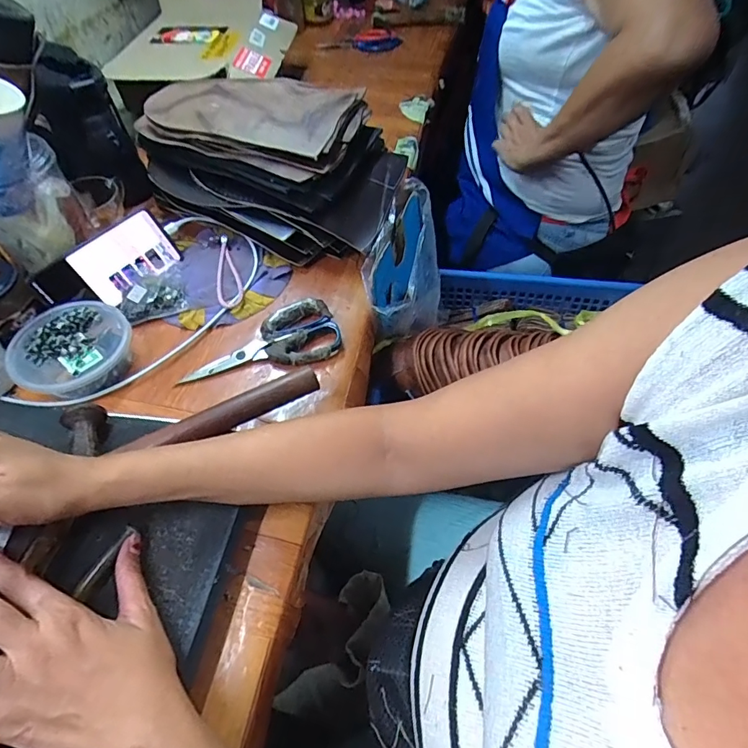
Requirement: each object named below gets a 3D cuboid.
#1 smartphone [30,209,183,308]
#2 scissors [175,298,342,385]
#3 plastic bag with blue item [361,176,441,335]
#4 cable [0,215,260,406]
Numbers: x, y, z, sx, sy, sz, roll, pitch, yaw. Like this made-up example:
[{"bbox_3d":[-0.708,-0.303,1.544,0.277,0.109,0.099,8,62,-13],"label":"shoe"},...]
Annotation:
[{"bbox_3d":[-0.307,-0.128,0.541,0.014,0.071,0.153,0,43,48],"label":"smartphone"},{"bbox_3d":[-0.123,-0.032,0.501,0.169,0.021,0.077,-17,55,-11],"label":"scissors"},{"bbox_3d":[0.038,-0.136,0.586,0.094,0.120,0.181,4,53,4],"label":"plastic bag with blue item"},{"bbox_3d":[-0.252,-0.079,0.540,0.168,0.026,0.313,17,61,5],"label":"cable"}]

